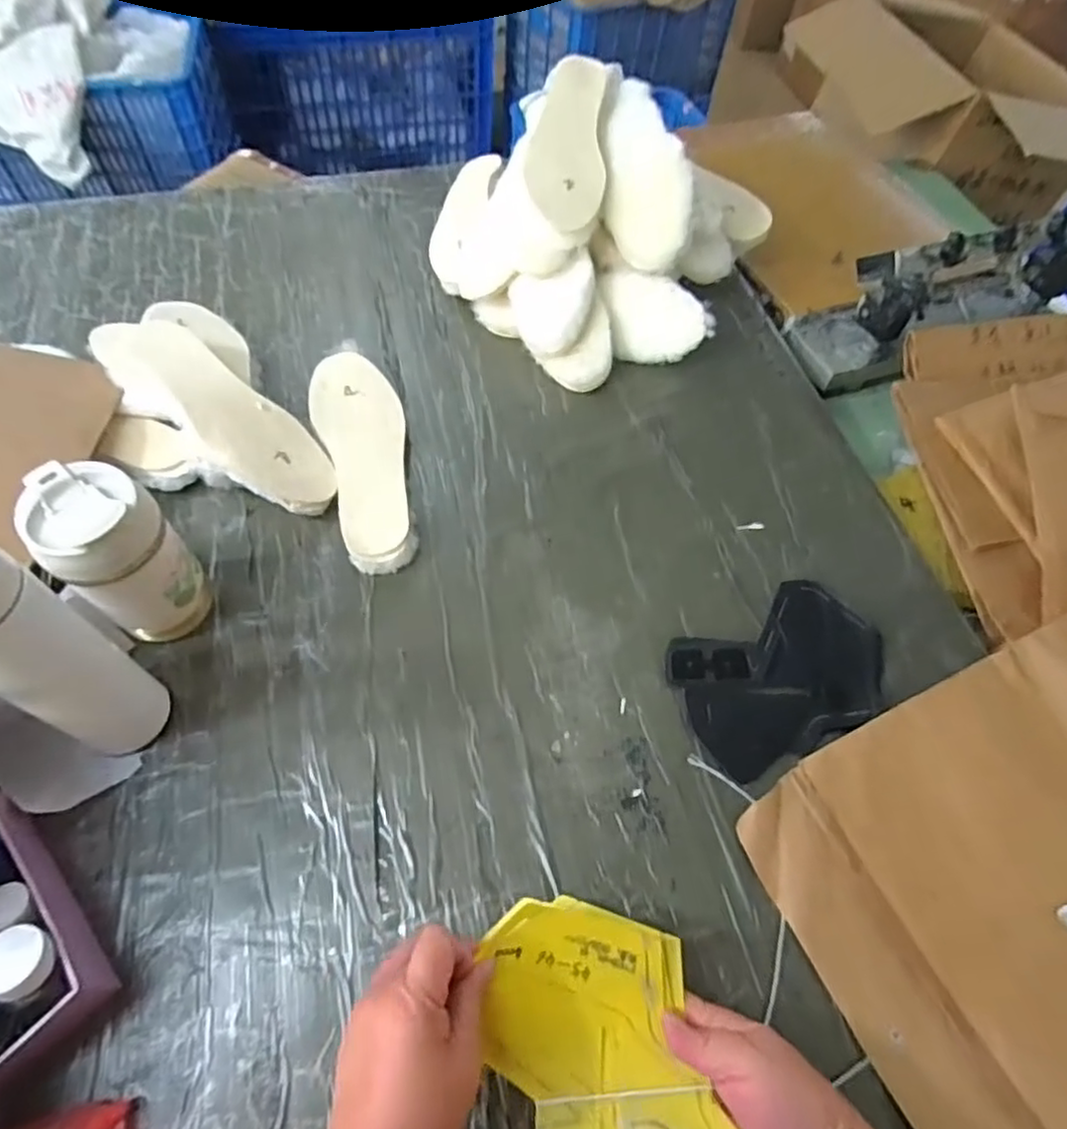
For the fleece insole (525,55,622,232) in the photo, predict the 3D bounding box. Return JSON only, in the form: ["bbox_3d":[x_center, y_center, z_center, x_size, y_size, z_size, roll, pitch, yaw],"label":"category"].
[{"bbox_3d":[0.044,-0.478,0.732,0.085,0.016,0.233,11,77,-8],"label":"fleece insole"}]

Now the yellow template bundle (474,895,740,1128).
[{"bbox_3d":[0.041,0.293,0.384,0.128,0.044,0.189,-13,57,-9],"label":"yellow template bundle"}]

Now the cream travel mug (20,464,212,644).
[{"bbox_3d":[-0.324,0.000,0.523,0.078,0.162,0.083,30,64,14],"label":"cream travel mug"}]

